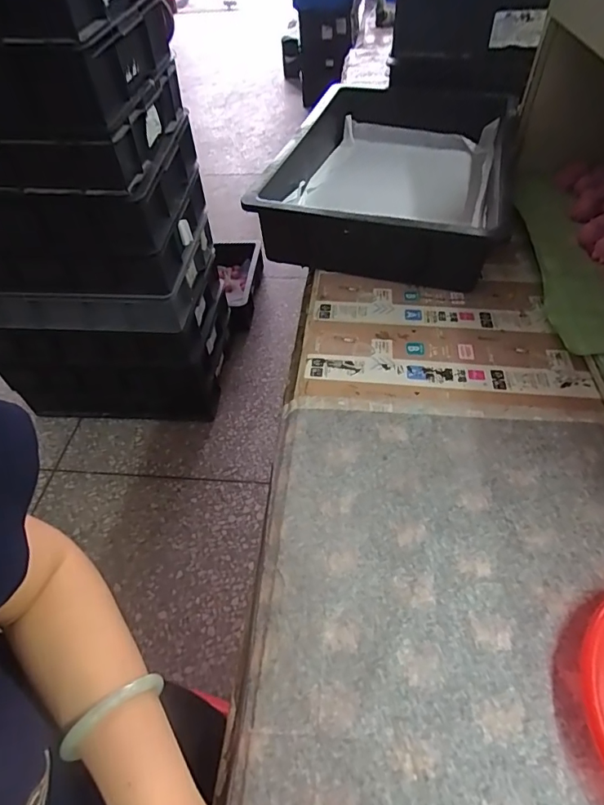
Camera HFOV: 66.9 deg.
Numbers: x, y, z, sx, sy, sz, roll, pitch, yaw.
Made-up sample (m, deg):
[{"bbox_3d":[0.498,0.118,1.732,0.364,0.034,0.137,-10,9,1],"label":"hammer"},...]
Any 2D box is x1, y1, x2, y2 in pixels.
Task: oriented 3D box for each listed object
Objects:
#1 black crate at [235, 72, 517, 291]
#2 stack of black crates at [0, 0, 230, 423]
[{"bbox_3d":[0.146,-0.359,0.691,0.299,0.094,0.488,11,52,11],"label":"black crate"},{"bbox_3d":[-0.593,-0.411,1.130,0.642,1.043,0.379,4,51,8],"label":"stack of black crates"}]

